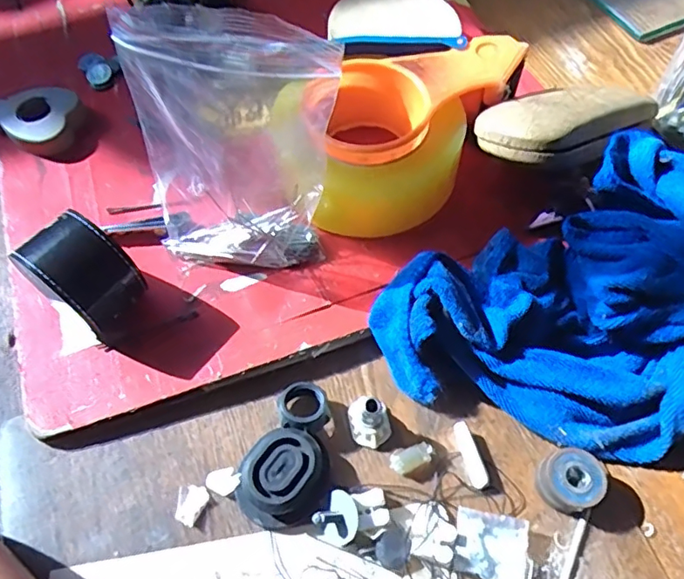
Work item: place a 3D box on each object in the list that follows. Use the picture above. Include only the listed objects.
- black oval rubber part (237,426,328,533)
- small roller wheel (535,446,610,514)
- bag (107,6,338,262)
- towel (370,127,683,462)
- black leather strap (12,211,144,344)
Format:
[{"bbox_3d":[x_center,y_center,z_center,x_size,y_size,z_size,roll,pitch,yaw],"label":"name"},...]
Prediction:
[{"bbox_3d":[-0.031,0.097,0.295,0.043,0.019,0.048,39,66,21],"label":"black oval rubber part"},{"bbox_3d":[0.117,0.100,0.294,0.032,0.019,0.029,-25,62,-14],"label":"small roller wheel"},{"bbox_3d":[-0.068,-0.078,0.309,0.109,0.142,0.068,36,65,19],"label":"bag"},{"bbox_3d":[0.168,-0.001,0.322,0.282,0.073,0.153,-24,62,-14],"label":"towel"},{"bbox_3d":[-0.146,-0.009,0.322,0.057,0.062,0.041,33,64,18],"label":"black leather strap"}]

